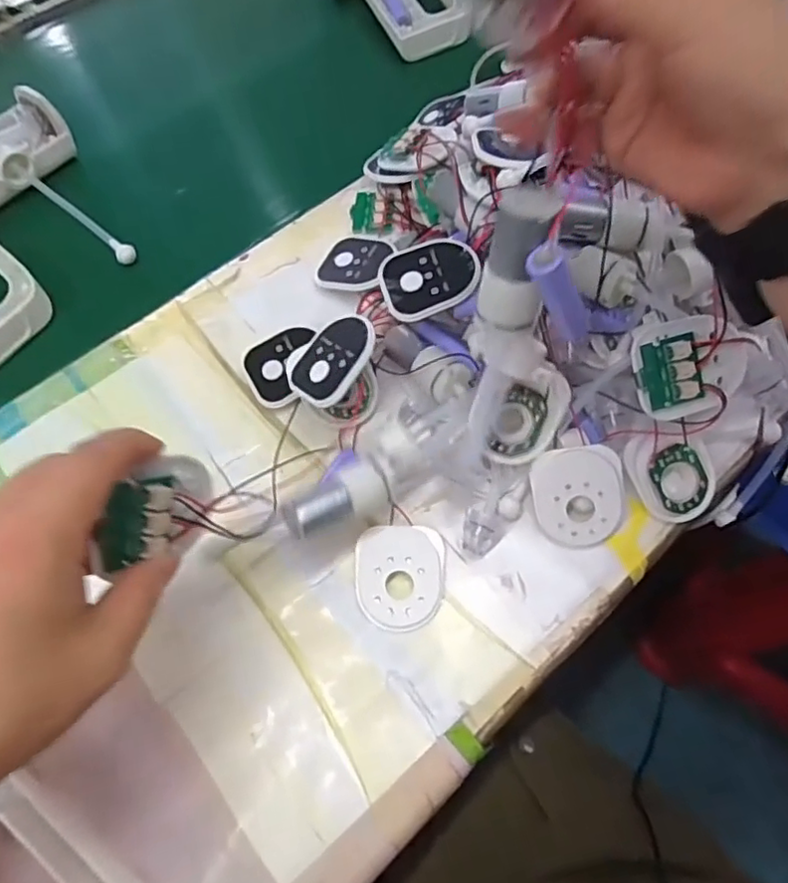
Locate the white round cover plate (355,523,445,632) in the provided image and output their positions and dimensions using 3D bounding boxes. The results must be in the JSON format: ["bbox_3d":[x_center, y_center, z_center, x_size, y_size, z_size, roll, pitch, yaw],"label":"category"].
[{"bbox_3d":[0.004,0.075,0.344,0.049,0.013,0.056,-1,63,2],"label":"white round cover plate"}]

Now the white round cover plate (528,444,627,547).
[{"bbox_3d":[0.103,0.031,0.345,0.049,0.004,0.055,-8,103,11],"label":"white round cover plate"}]

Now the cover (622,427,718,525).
[{"bbox_3d":[0.160,0.018,0.359,0.044,0.012,0.055,-35,93,-3],"label":"cover"}]

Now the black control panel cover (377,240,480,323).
[{"bbox_3d":[0.021,-0.097,0.364,0.055,0.012,0.048,-13,63,-4],"label":"black control panel cover"}]

